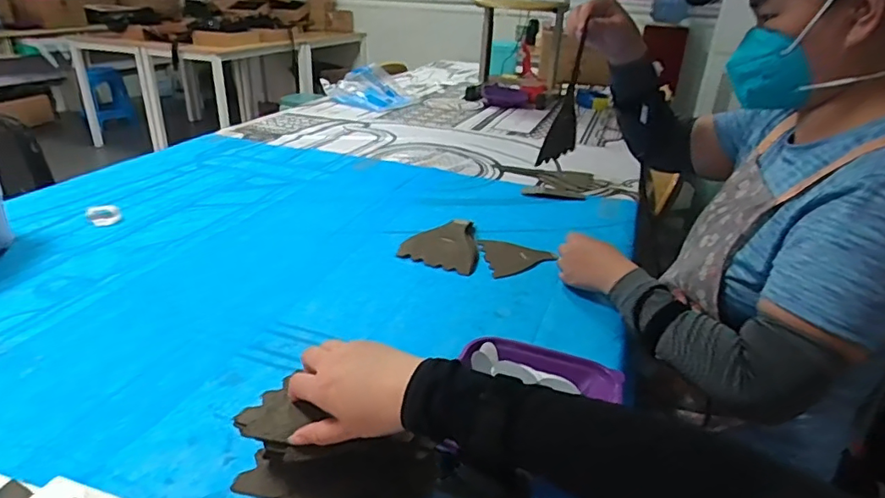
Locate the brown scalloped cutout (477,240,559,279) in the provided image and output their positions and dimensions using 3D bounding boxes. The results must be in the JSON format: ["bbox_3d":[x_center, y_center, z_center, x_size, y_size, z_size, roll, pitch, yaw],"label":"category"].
[{"bbox_3d":[0.117,0.007,0.953,0.116,0.017,0.118,-10,30,-24],"label":"brown scalloped cutout"}]

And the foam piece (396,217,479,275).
[{"bbox_3d":[0.012,0.005,0.923,0.145,0.019,0.119,-22,52,-27],"label":"foam piece"}]

